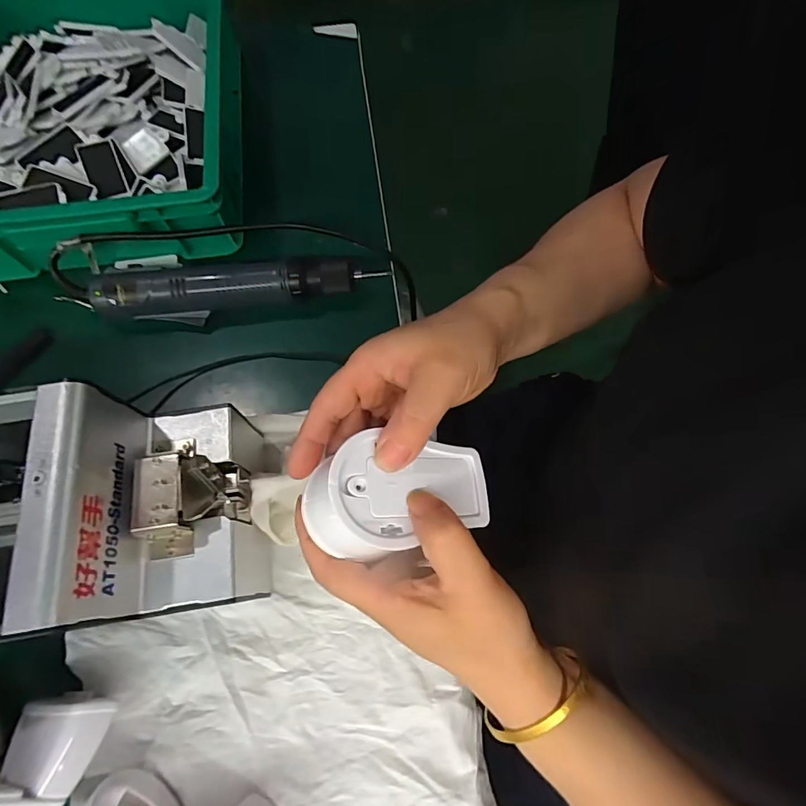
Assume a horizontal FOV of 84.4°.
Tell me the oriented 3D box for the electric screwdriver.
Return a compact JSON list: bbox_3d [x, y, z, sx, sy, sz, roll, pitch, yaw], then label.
[{"bbox_3d":[-0.147,-0.106,0.409,0.251,0.038,0.038,-6,68,-2],"label":"electric screwdriver"}]

